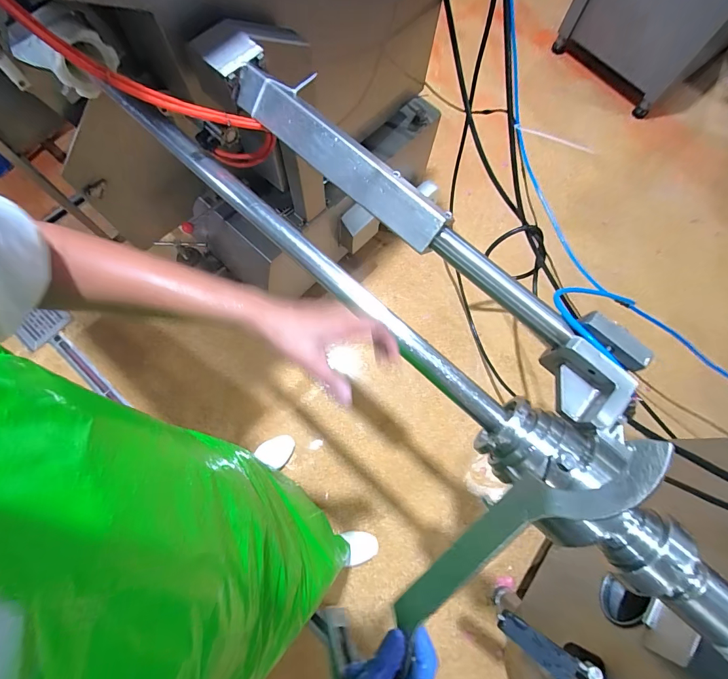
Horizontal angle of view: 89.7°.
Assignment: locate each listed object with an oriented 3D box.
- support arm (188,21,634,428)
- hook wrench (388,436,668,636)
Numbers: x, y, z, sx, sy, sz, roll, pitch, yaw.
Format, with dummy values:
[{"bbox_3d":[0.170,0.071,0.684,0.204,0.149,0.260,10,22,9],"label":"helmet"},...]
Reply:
[{"bbox_3d":[0.057,-0.213,0.534,0.154,0.074,0.792,-42,80,-13],"label":"support arm"},{"bbox_3d":[0.114,0.160,0.295,0.264,0.008,0.047,-48,40,22],"label":"hook wrench"}]

